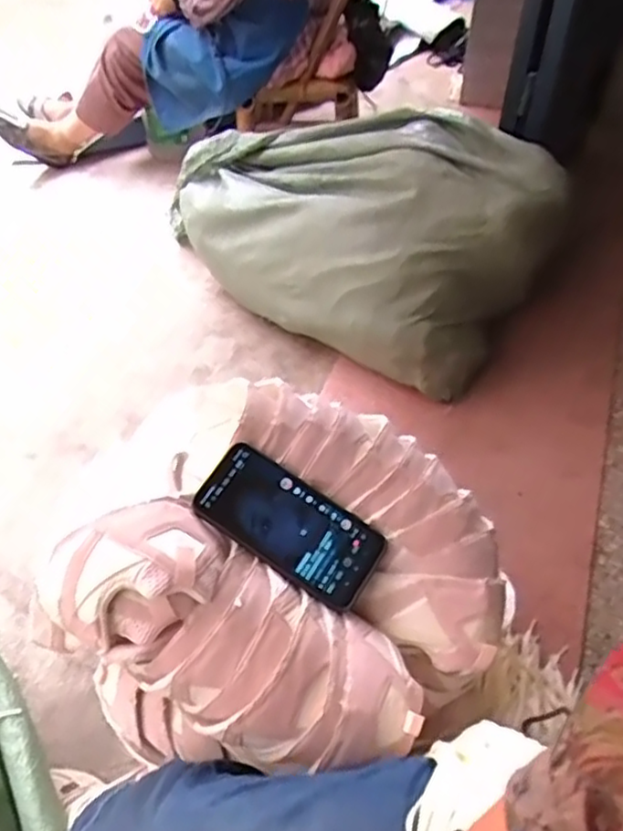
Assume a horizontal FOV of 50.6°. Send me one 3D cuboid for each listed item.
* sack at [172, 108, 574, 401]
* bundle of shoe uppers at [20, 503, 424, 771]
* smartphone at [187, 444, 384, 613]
[{"bbox_3d":[0.068,-0.383,1.262,0.693,0.312,0.395,29,57,23],"label":"sack"},{"bbox_3d":[-0.075,0.184,0.541,0.321,0.133,0.149,22,55,18],"label":"bundle of shoe uppers"},{"bbox_3d":[-0.018,0.095,0.581,0.164,0.006,0.077,34,68,4],"label":"smartphone"}]

